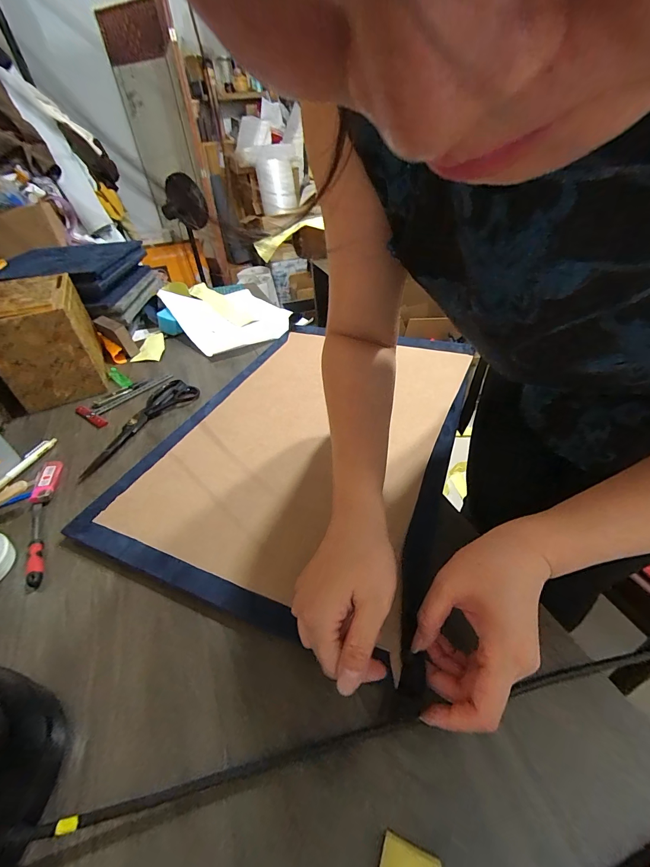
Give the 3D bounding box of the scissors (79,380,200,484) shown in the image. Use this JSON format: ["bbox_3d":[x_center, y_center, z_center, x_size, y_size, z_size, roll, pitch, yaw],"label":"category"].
[{"bbox_3d":[-0.320,-0.020,0.590,0.086,0.017,0.245,17,47,25],"label":"scissors"}]

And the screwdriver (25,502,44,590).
[{"bbox_3d":[-0.344,0.129,0.412,0.018,0.014,0.137,-27,45,-21],"label":"screwdriver"}]

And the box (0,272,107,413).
[{"bbox_3d":[-0.535,-0.186,0.682,0.137,0.191,0.240,-23,43,-17],"label":"box"}]

